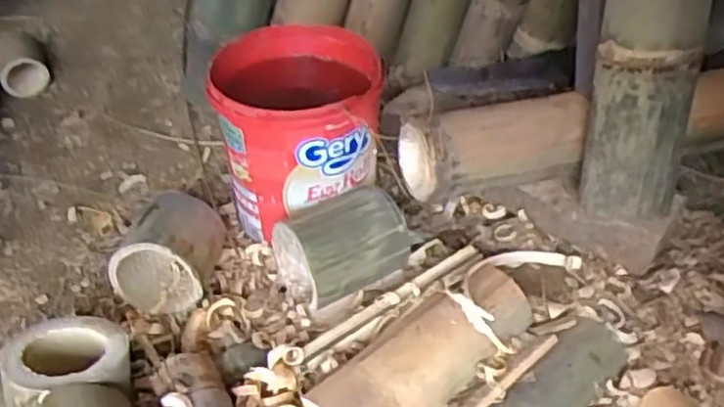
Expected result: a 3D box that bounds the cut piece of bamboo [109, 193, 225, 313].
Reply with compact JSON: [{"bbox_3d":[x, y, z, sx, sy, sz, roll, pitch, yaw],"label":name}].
[{"bbox_3d":[-0.154,0.041,0.573,0.079,0.080,0.069,5,40,3],"label":"cut piece of bamboo"}]

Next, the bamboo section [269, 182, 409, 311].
[{"bbox_3d":[-0.017,0.031,0.568,0.091,0.067,0.077,-26,48,-29],"label":"bamboo section"}]

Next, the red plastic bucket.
[{"bbox_3d":[-0.057,-0.056,0.621,0.132,0.151,0.137,0,40,-2],"label":"red plastic bucket"}]

